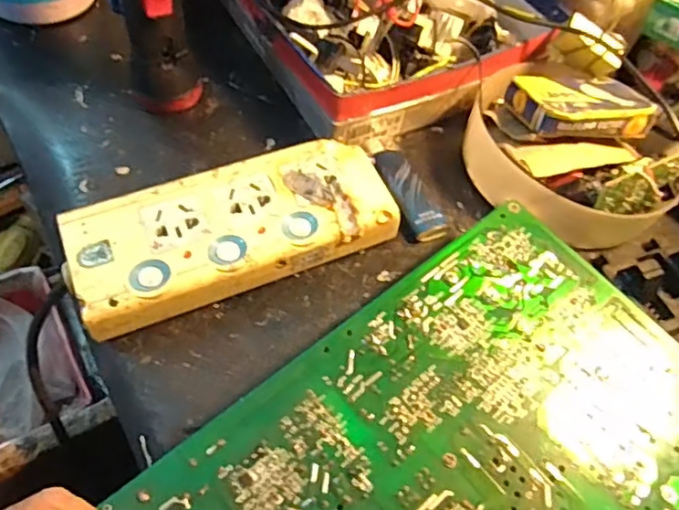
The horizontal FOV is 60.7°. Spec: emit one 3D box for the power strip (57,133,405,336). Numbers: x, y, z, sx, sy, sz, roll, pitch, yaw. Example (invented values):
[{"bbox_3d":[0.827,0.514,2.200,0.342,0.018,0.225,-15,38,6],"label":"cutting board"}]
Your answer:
[{"bbox_3d":[-0.059,-0.014,0.328,0.169,0.036,0.073,-18,62,-15],"label":"power strip"}]

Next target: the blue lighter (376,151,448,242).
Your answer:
[{"bbox_3d":[0.042,-0.037,0.364,0.023,0.013,0.071,-18,62,-15],"label":"blue lighter"}]

